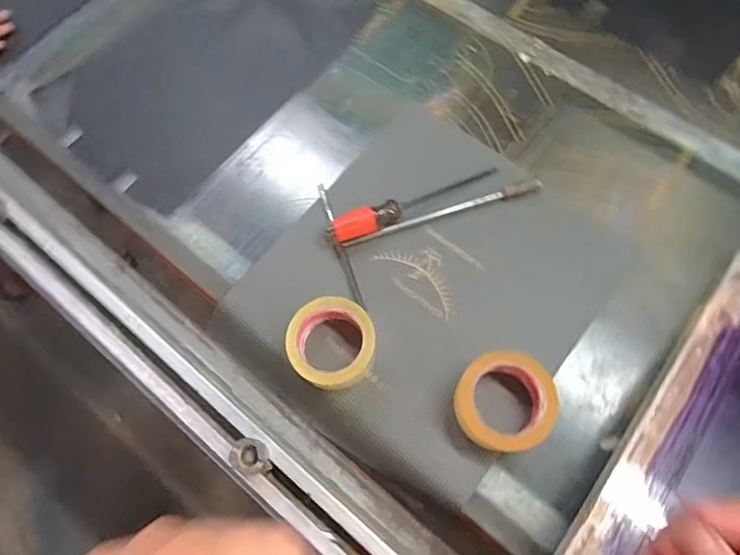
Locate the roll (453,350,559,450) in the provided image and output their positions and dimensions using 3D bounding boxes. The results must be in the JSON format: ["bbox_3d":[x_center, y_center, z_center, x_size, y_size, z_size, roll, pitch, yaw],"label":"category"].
[{"bbox_3d":[0.154,0.144,0.589,0.106,0.053,0.108,-1,70,3],"label":"roll"}]

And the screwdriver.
[{"bbox_3d":[0.062,-0.101,0.683,0.241,0.031,0.033,-22,70,-5],"label":"screwdriver"}]

